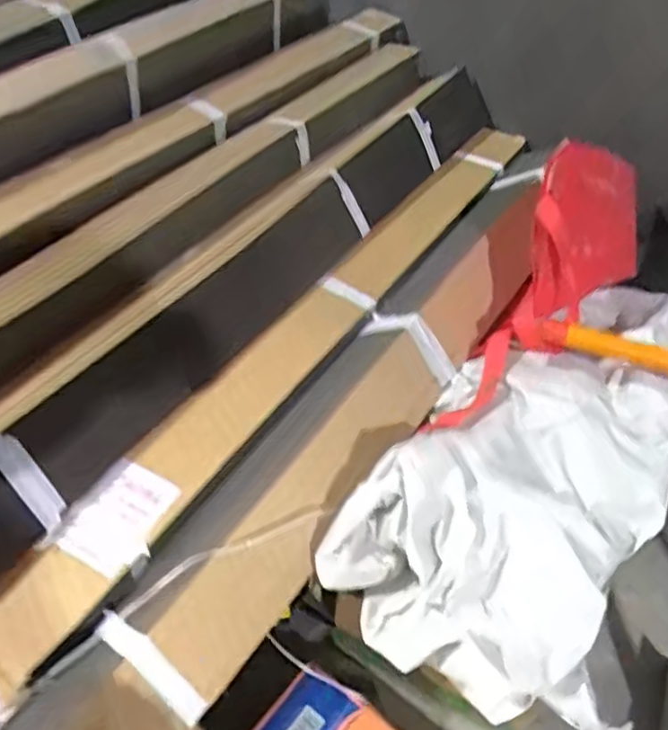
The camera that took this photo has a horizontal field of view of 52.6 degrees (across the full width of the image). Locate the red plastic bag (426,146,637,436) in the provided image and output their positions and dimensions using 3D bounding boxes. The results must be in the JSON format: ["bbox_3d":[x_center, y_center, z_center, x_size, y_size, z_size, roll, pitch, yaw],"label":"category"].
[{"bbox_3d":[0.268,-0.121,0.779,0.090,0.227,0.428,28,51,23],"label":"red plastic bag"}]

